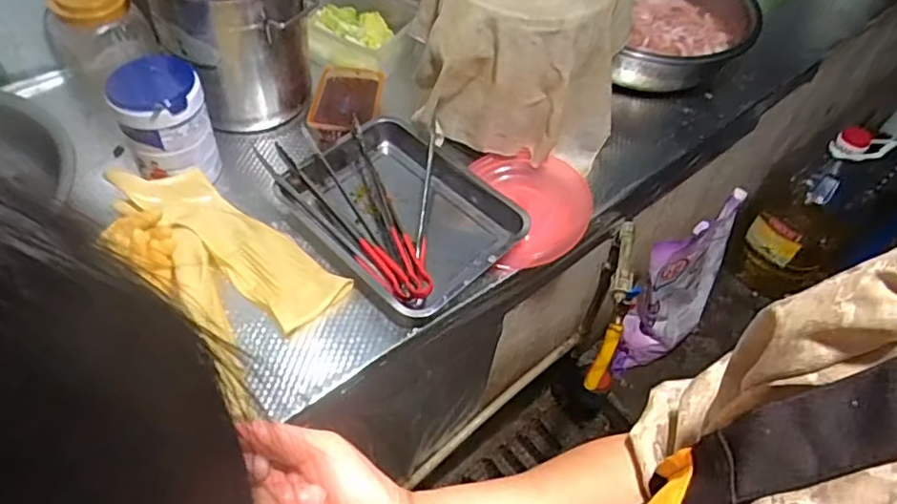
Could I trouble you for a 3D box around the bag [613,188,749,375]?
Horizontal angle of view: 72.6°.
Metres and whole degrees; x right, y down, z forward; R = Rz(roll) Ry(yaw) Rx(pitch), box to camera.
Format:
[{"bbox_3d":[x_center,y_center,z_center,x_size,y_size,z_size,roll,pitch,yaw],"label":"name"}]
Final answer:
[{"bbox_3d":[0.523,0.095,1.381,0.252,0.426,0.095,-27,57,-25],"label":"bag"}]

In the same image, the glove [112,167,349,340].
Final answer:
[{"bbox_3d":[-0.314,-0.025,0.893,0.369,0.071,0.113,31,54,20],"label":"glove"}]

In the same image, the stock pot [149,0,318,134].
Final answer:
[{"bbox_3d":[-0.344,-0.371,1.003,0.226,0.284,0.280,-10,51,-13],"label":"stock pot"}]

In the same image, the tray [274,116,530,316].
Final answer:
[{"bbox_3d":[-0.073,-0.075,0.946,0.350,0.056,0.257,39,57,25],"label":"tray"}]

